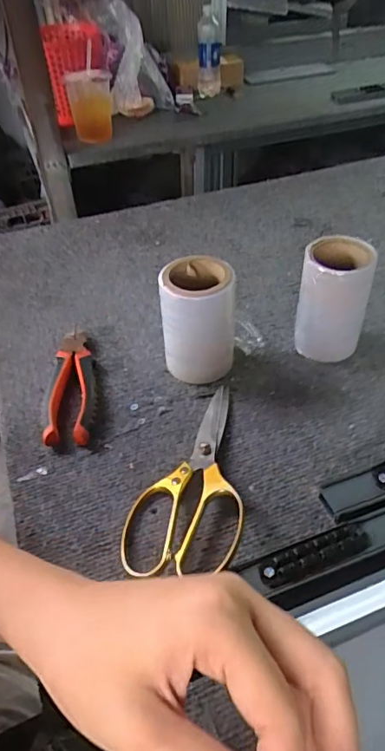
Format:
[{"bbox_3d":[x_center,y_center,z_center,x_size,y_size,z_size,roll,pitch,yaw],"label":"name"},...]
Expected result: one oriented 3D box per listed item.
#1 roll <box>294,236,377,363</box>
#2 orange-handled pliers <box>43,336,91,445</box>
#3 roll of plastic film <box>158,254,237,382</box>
[{"bbox_3d":[0.134,-0.072,0.498,0.061,0.109,0.051,7,45,11],"label":"roll"},{"bbox_3d":[-0.115,0.008,0.487,0.037,0.018,0.141,-6,44,-2],"label":"orange-handled pliers"},{"bbox_3d":[0.005,-0.052,0.479,0.065,0.105,0.055,1,44,4],"label":"roll of plastic film"}]

